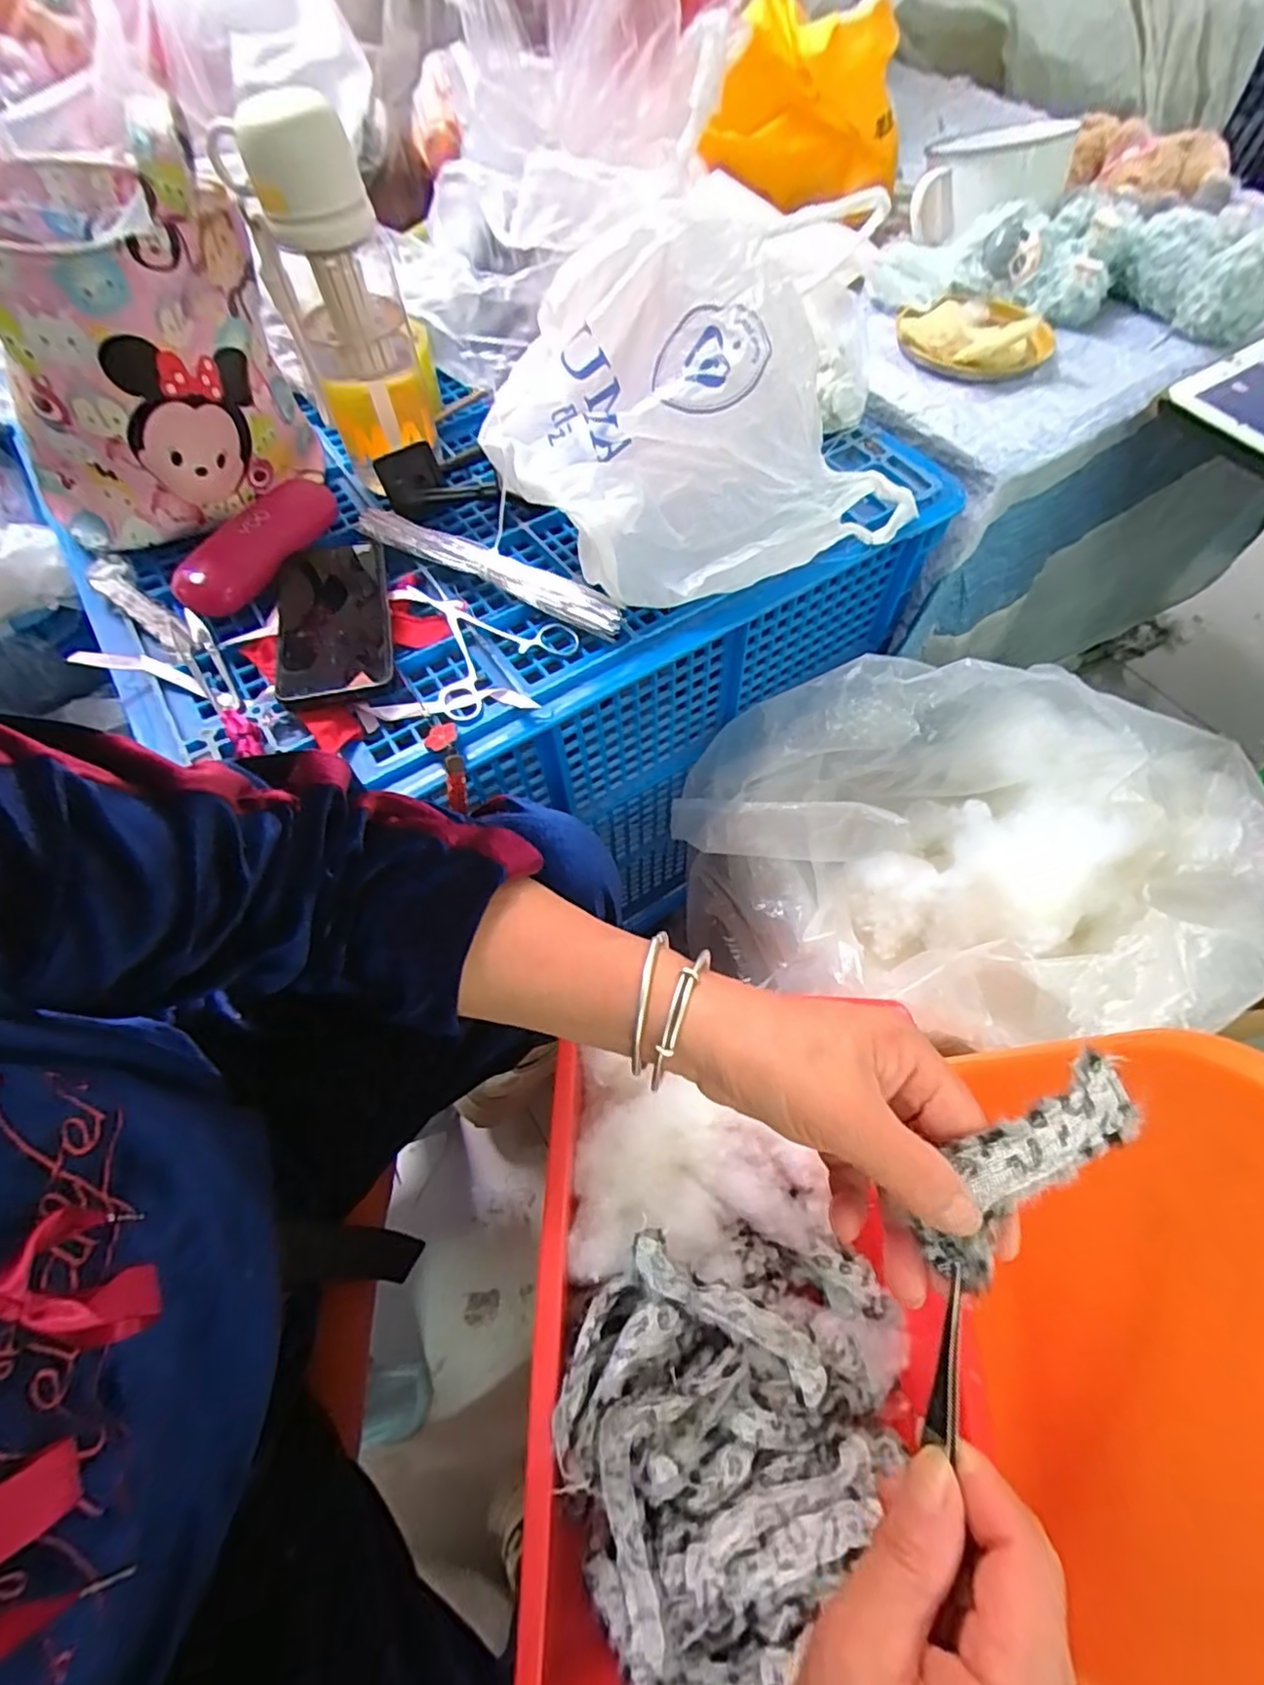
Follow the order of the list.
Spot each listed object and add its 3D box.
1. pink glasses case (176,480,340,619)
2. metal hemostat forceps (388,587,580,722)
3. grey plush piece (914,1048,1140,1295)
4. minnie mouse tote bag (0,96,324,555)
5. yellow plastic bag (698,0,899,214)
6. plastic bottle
[{"bbox_3d":[-0.294,-0.233,0.520,0.050,0.031,0.148,28,67,15],"label":"pink glasses case"},{"bbox_3d":[-0.122,-0.160,0.498,0.111,0.015,0.134,-39,68,-17],"label":"metal hemostat forceps"},{"bbox_3d":[0.160,0.122,0.259,0.116,0.026,0.036,-23,63,-24],"label":"grey plush piece"},{"bbox_3d":[-0.369,-0.357,0.478,0.207,0.196,0.162,-36,67,-16],"label":"minnie mouse tote bag"},{"bbox_3d":[0.189,-0.789,0.710,0.206,0.148,0.109,20,65,12],"label":"yellow plastic bag"},{"bbox_3d":[-0.217,-0.395,0.498,0.092,0.240,0.111,-19,63,-8],"label":"plastic bottle"}]

